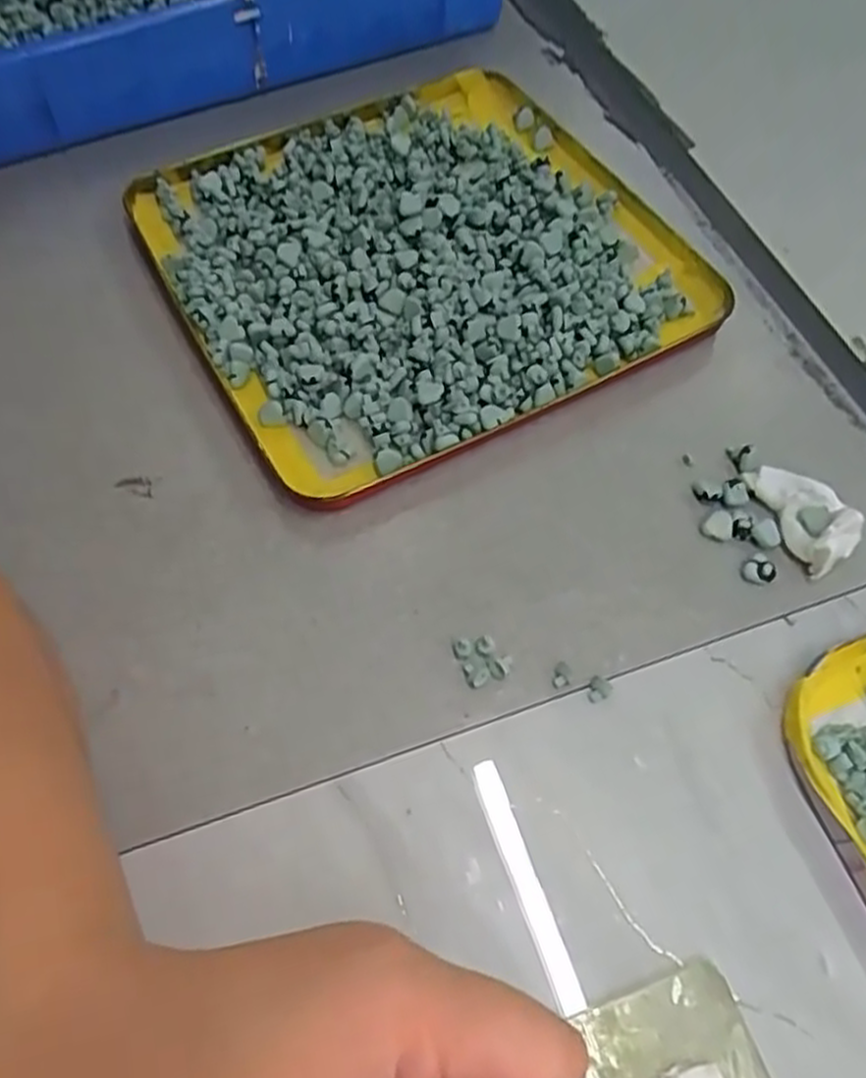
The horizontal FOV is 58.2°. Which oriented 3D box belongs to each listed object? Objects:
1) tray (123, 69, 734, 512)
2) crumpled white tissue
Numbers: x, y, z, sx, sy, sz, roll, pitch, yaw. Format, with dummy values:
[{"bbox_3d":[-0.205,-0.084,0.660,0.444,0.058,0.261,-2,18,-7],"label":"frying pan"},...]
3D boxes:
[{"bbox_3d":[-0.006,-0.145,0.397,0.235,0.027,0.233,-26,64,-15],"label":"tray"},{"bbox_3d":[0.155,-0.013,0.322,0.026,0.020,0.050,-20,62,-11],"label":"crumpled white tissue"}]

